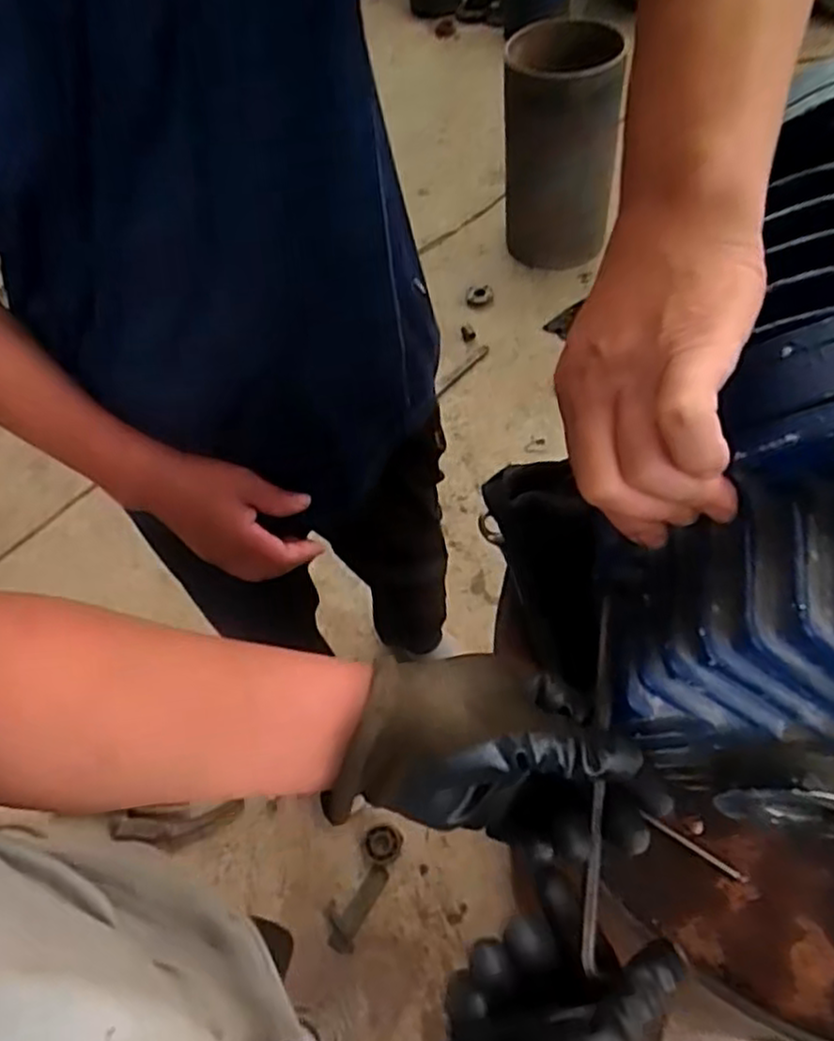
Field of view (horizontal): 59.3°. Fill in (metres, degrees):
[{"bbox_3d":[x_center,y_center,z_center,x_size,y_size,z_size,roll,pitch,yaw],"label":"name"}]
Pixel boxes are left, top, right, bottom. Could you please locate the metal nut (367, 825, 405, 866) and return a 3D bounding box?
[{"bbox_3d":[-0.059,0.592,1.339,0.067,0.014,0.061,-12,63,-2],"label":"metal nut"}]

